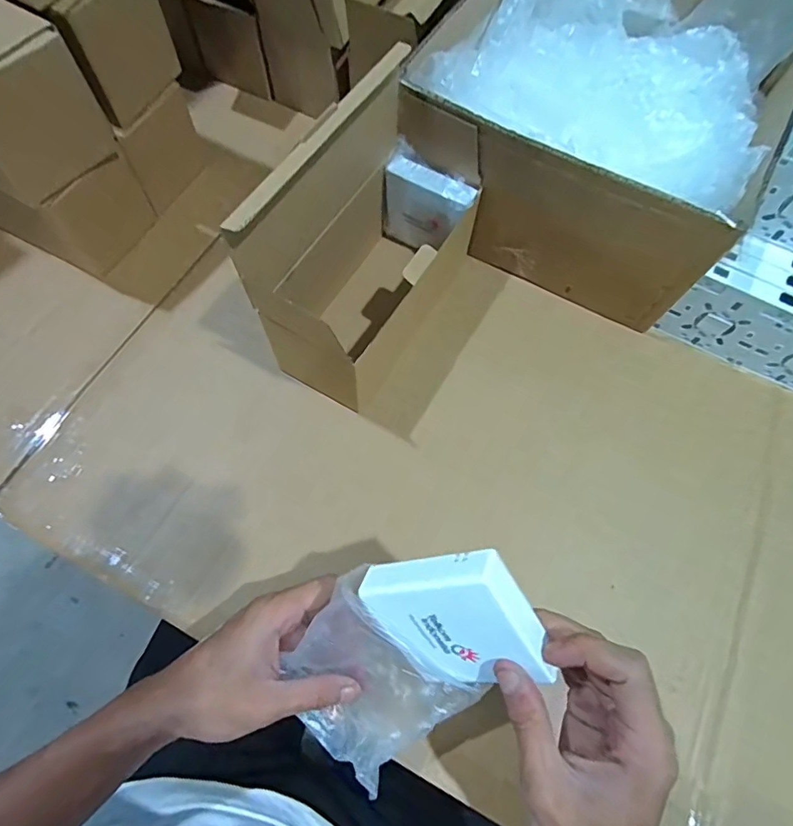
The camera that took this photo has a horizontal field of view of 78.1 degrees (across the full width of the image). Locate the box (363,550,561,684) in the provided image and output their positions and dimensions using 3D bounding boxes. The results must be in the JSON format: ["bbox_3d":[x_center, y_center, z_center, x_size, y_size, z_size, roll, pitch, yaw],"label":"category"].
[{"bbox_3d":[0.033,0.120,0.274,0.084,0.083,0.022,59,30,-13],"label":"box"}]

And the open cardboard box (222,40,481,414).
[{"bbox_3d":[-0.013,-0.148,0.415,0.099,0.190,0.237,27,69,8],"label":"open cardboard box"}]

